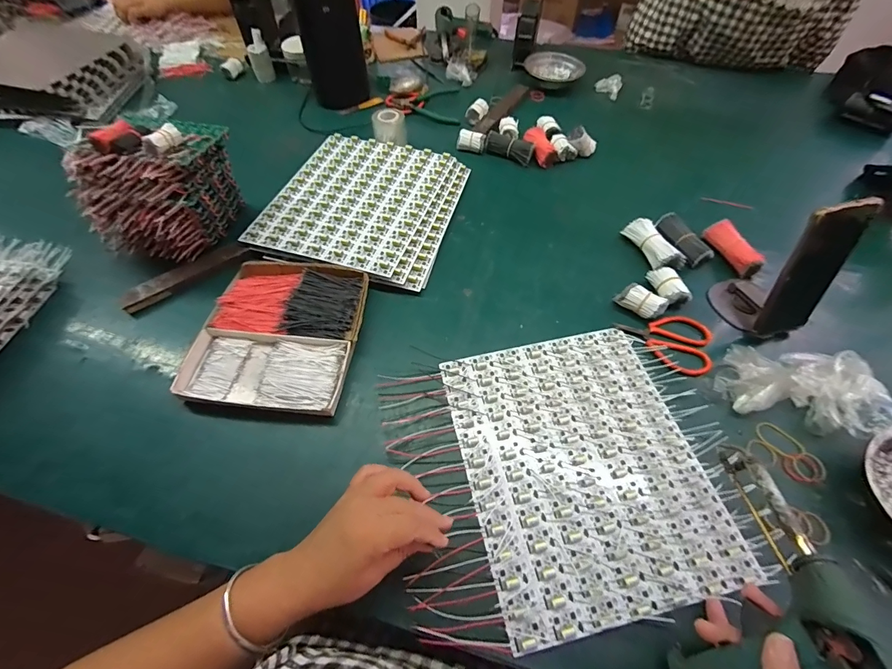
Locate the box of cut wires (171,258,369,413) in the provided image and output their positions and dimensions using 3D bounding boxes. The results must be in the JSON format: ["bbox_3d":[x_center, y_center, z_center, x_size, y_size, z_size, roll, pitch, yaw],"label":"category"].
[{"bbox_3d":[-0.207,-0.002,0.500,0.190,0.021,0.203,4,57,4],"label":"box of cut wires"}]

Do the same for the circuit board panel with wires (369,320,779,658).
[{"bbox_3d":[0.107,0.137,0.417,0.311,0.008,0.286,-11,57,-6],"label":"circuit board panel with wires"}]

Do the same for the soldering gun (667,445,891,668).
[{"bbox_3d":[0.257,0.198,0.293,0.045,0.120,0.198,34,72,-18],"label":"soldering gun"}]

